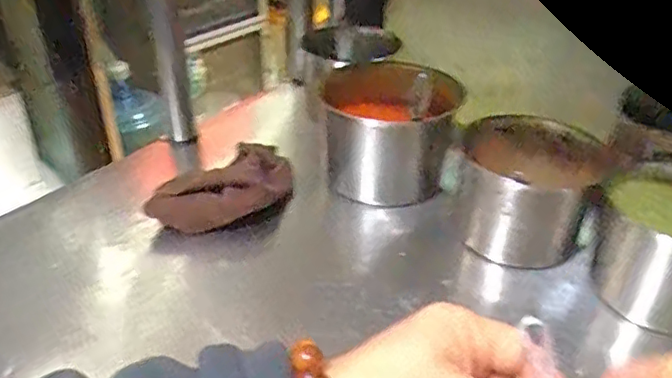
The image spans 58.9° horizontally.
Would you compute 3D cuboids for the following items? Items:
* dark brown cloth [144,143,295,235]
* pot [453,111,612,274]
[{"bbox_3d":[-0.109,-0.005,0.634,0.091,0.049,0.173,27,41,35],"label":"dark brown cloth"},{"bbox_3d":[0.180,0.001,0.584,0.121,0.112,0.112,0,33,0],"label":"pot"}]

